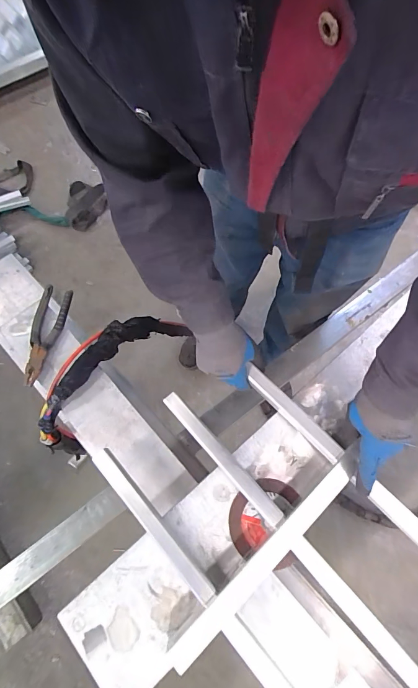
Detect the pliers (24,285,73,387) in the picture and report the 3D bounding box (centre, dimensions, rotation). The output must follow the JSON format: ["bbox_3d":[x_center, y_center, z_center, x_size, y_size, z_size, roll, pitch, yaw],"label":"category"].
[{"bbox_3d":[-0.322,-0.018,0.679,0.062,0.019,0.205,6,70,-1],"label":"pliers"}]

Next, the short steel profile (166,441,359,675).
[{"bbox_3d":[0.090,0.291,0.498,0.367,0.041,0.033,-40,73,-16],"label":"short steel profile"}]

